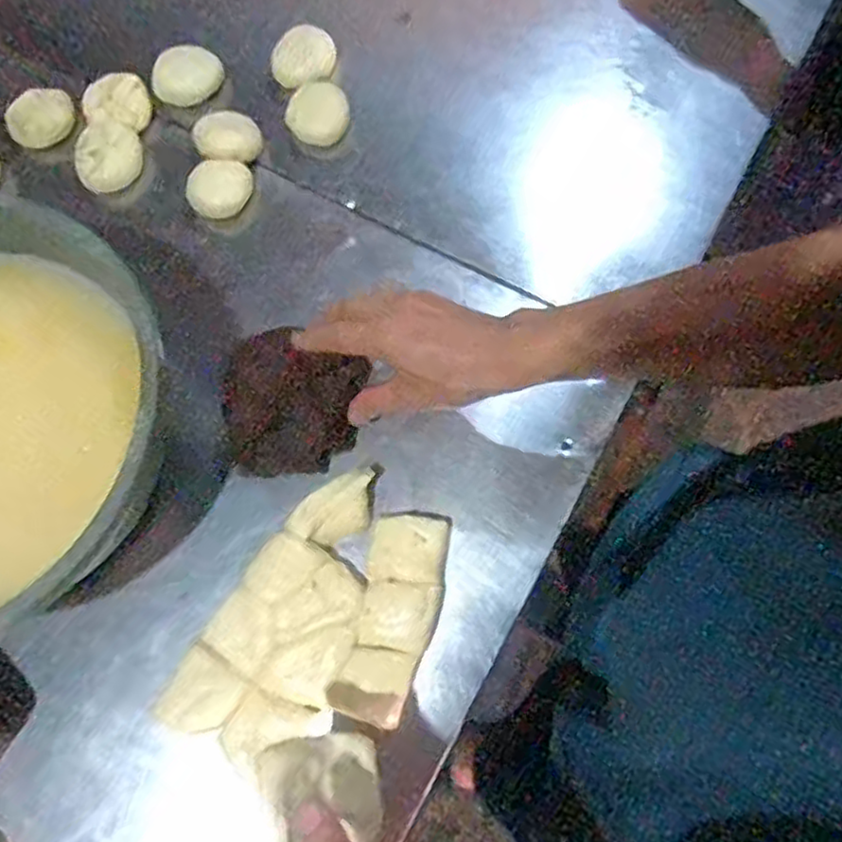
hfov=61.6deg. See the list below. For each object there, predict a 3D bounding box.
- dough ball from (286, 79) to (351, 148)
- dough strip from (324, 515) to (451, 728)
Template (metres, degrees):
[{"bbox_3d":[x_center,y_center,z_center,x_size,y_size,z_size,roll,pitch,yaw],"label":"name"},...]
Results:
[{"bbox_3d":[-0.088,-0.262,0.603,0.053,0.021,0.050,0,74,1],"label":"dough ball"},{"bbox_3d":[-0.018,0.130,0.477,0.053,0.019,0.136,16,74,5],"label":"dough strip"}]

